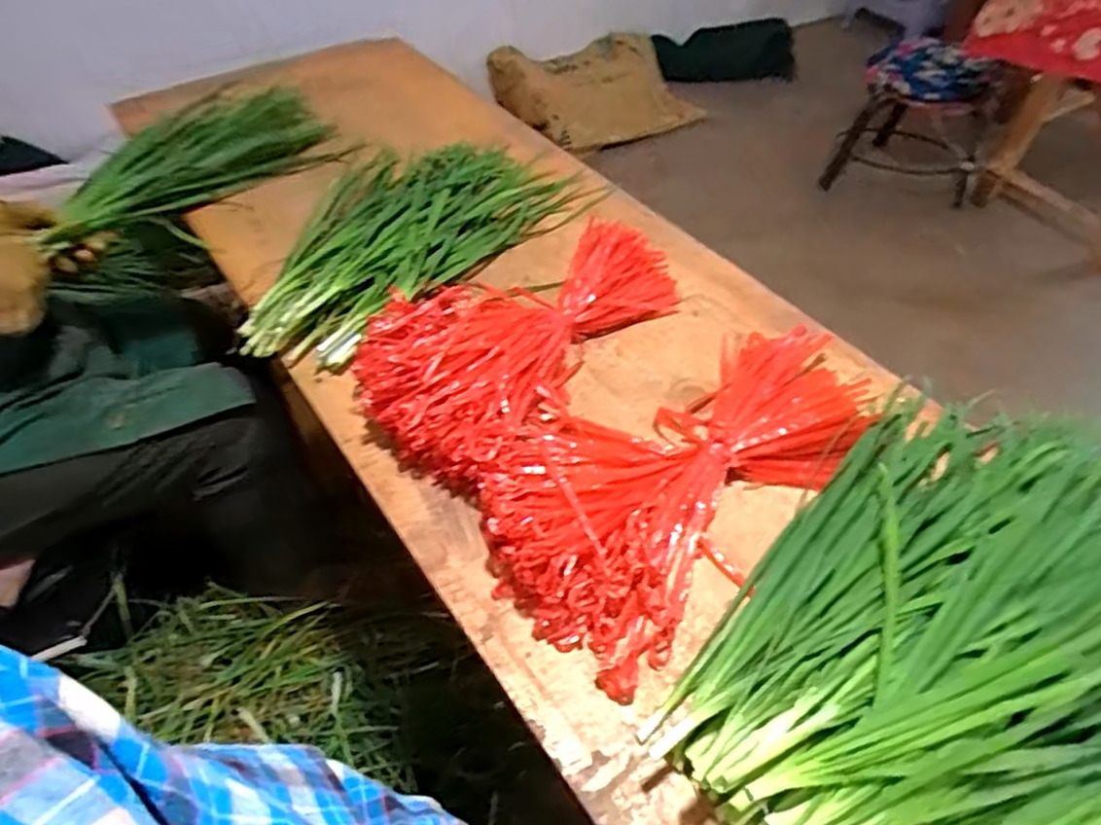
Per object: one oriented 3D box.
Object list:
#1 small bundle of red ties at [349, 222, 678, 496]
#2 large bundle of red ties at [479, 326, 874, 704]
[{"bbox_3d":[-0.032,-0.086,0.626,0.190,0.070,0.333,32,57,22],"label":"small bundle of red ties"},{"bbox_3d":[0.111,0.029,0.541,0.189,0.050,0.364,36,59,24],"label":"large bundle of red ties"}]

